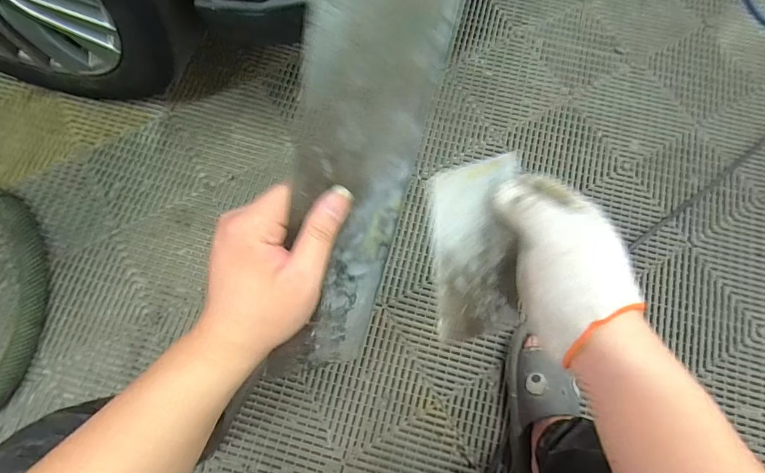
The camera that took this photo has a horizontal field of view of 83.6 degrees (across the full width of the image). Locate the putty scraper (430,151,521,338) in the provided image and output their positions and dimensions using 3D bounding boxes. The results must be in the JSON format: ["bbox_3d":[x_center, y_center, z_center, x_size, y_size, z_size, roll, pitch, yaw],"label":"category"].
[{"bbox_3d":[0.071,0.012,0.323,0.069,0.009,0.133,-8,101,-17],"label":"putty scraper"}]

